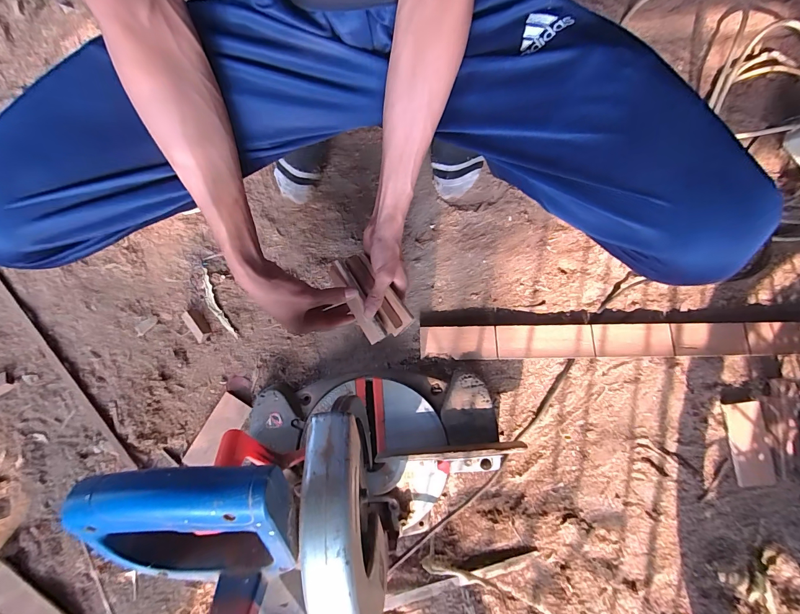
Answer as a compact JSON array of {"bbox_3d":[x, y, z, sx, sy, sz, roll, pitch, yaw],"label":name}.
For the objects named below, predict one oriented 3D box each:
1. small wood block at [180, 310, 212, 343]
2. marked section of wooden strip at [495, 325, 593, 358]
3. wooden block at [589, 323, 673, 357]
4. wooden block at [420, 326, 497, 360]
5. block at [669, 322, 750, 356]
[{"bbox_3d":[-0.351,0.029,0.619,0.031,0.013,0.062,-36,81,-6],"label":"small wood block"},{"bbox_3d":[0.234,0.057,0.591,0.153,0.018,0.053,-1,80,0],"label":"marked section of wooden strip"},{"bbox_3d":[0.383,0.055,0.595,0.129,0.021,0.053,0,80,0],"label":"wooden block"},{"bbox_3d":[0.095,0.060,0.597,0.122,0.021,0.054,-1,80,0],"label":"wooden block"},{"bbox_3d":[0.506,0.053,0.593,0.120,0.014,0.053,-1,80,0],"label":"block"}]

